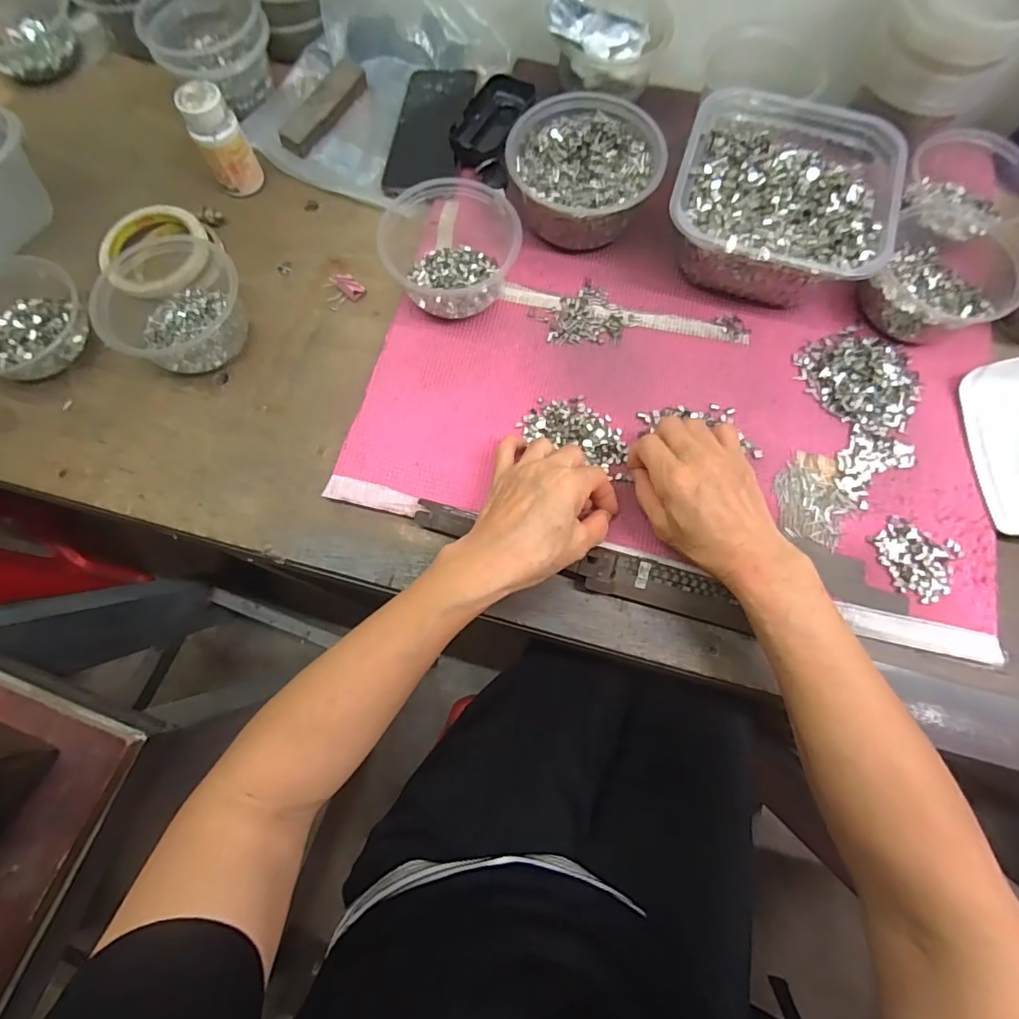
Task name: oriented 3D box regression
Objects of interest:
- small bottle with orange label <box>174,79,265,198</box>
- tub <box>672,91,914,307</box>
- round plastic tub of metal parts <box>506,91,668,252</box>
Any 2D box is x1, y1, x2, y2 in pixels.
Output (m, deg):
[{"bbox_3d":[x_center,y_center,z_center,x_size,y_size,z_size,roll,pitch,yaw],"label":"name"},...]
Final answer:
[{"bbox_3d":[-0.271,-0.346,0.488,0.044,0.086,0.038,-32,75,-9],"label":"small bottle with orange label"},{"bbox_3d":[0.232,-0.269,0.457,0.173,0.075,0.176,18,74,6],"label":"tub"},{"bbox_3d":[0.067,-0.302,0.471,0.131,0.060,0.120,0,72,0],"label":"round plastic tub of metal parts"}]

